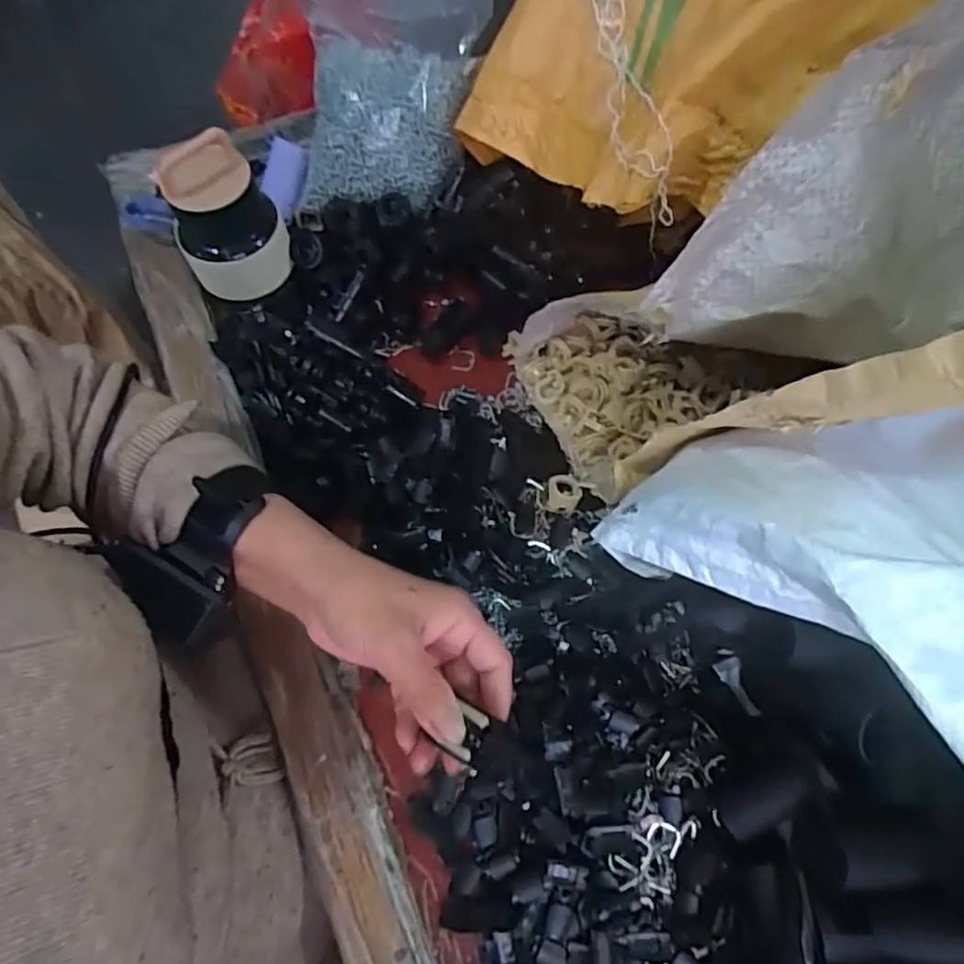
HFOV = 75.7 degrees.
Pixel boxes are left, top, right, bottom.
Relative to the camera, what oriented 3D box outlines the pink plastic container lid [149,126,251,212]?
[{"bbox_3d":[-0.188,-0.208,0.419,0.058,0.021,0.044,-40,71,-13],"label":"pink plastic container lid"}]

